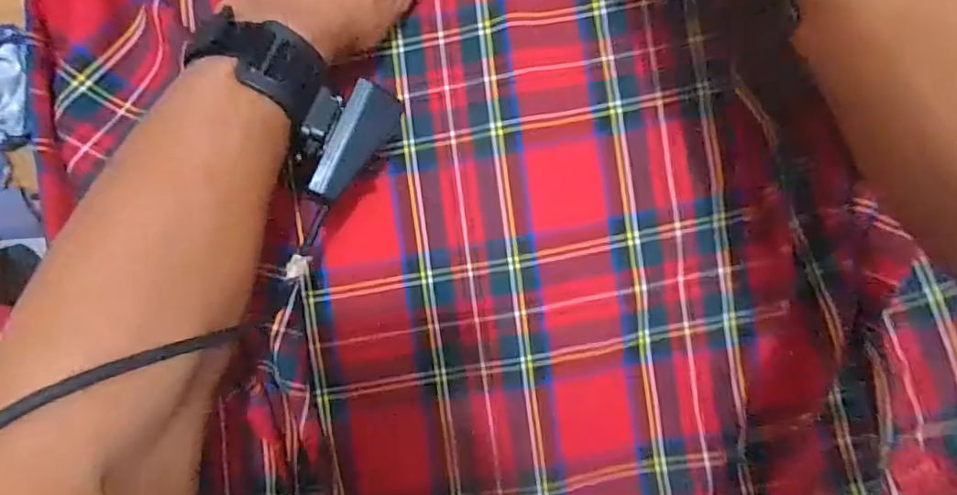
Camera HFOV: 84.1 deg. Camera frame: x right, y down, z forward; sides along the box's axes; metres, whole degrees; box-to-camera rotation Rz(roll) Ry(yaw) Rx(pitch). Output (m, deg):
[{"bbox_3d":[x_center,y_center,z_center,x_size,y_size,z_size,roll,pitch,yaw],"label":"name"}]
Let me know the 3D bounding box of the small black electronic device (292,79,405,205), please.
[{"bbox_3d":[-0.075,-0.059,0.290,0.020,0.033,0.071,13,65,45],"label":"small black electronic device"}]

